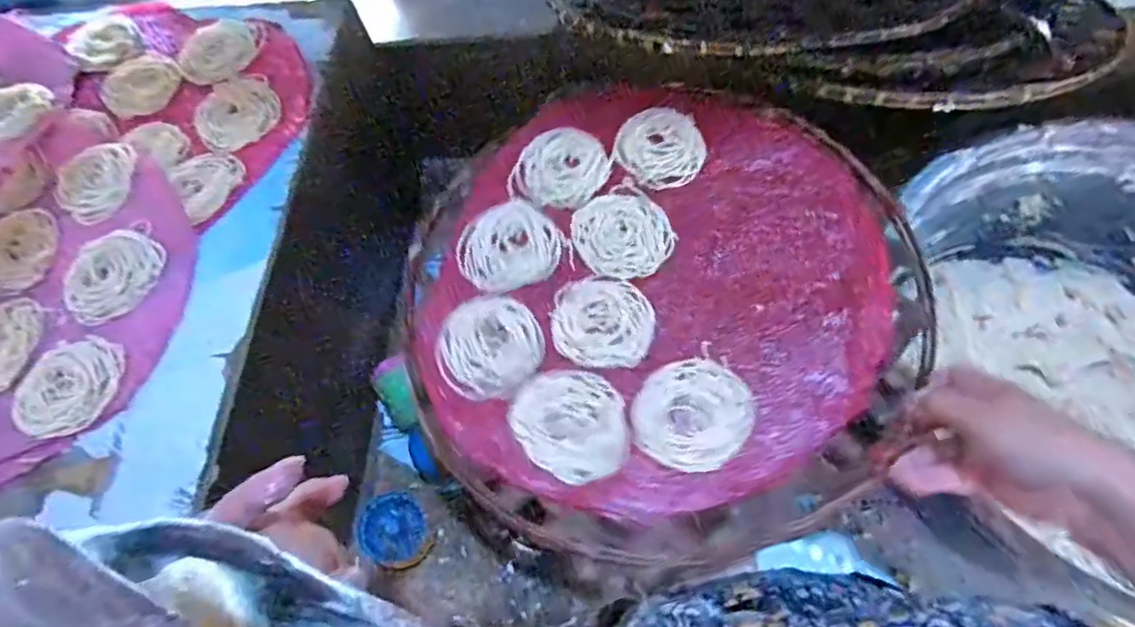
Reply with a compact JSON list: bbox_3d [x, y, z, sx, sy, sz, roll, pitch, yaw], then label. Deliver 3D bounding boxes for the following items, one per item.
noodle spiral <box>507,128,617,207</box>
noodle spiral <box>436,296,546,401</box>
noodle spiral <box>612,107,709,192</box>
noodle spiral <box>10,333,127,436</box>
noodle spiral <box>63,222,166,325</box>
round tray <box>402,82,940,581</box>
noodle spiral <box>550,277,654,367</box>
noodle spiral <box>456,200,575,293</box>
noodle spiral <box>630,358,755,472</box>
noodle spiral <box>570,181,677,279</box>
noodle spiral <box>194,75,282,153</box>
[{"bbox_3d":[-0.005,-0.123,0.527,0.077,0.010,0.081,-1,64,2],"label":"noodle spiral"},{"bbox_3d":[-0.057,0.024,0.459,0.075,0.004,0.081,-1,64,2],"label":"noodle spiral"},{"bbox_3d":[0.077,-0.141,0.525,0.070,0.006,0.082,-11,64,-3],"label":"noodle spiral"},{"bbox_3d":[-0.355,0.051,0.444,0.074,0.005,0.071,-1,64,2],"label":"noodle spiral"},{"bbox_3d":[-0.351,-0.033,0.484,0.070,0.004,0.078,39,71,19],"label":"noodle spiral"},{"bbox_3d":[0.064,-0.024,0.476,0.359,0.033,0.387,-1,64,2],"label":"round tray"},{"bbox_3d":[0.026,0.005,0.462,0.073,0.004,0.071,-1,64,2],"label":"noodle spiral"},{"bbox_3d":[-0.046,-0.050,0.502,0.078,0.015,0.079,-1,64,2],"label":"noodle spiral"},{"bbox_3d":[0.085,0.067,0.425,0.075,0.005,0.076,-1,64,2],"label":"noodle spiral"},{"bbox_3d":[0.044,-0.064,0.492,0.071,0.004,0.079,-27,66,-11],"label":"noodle spiral"},{"bbox_3d":[-0.291,-0.179,0.551,0.072,0.004,0.079,-1,64,2],"label":"noodle spiral"}]

